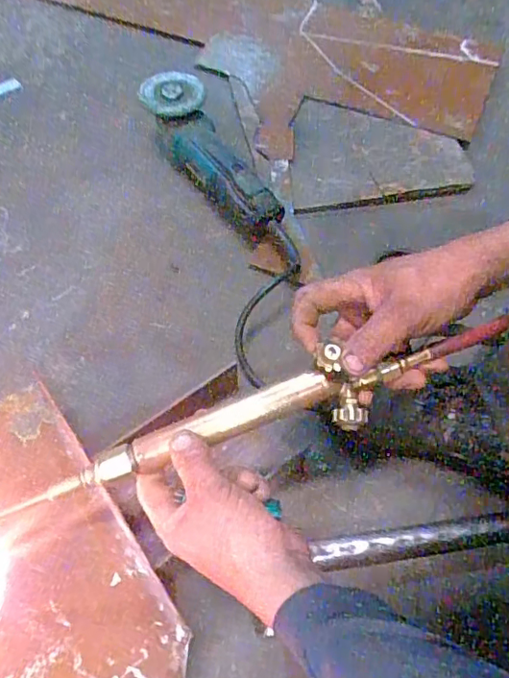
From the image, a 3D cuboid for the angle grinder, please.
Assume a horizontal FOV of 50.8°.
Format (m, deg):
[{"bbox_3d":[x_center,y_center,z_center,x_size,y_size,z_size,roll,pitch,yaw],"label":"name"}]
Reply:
[{"bbox_3d":[-0.054,-0.245,0.755,0.092,0.093,0.326,-27,64,-17],"label":"angle grinder"}]

